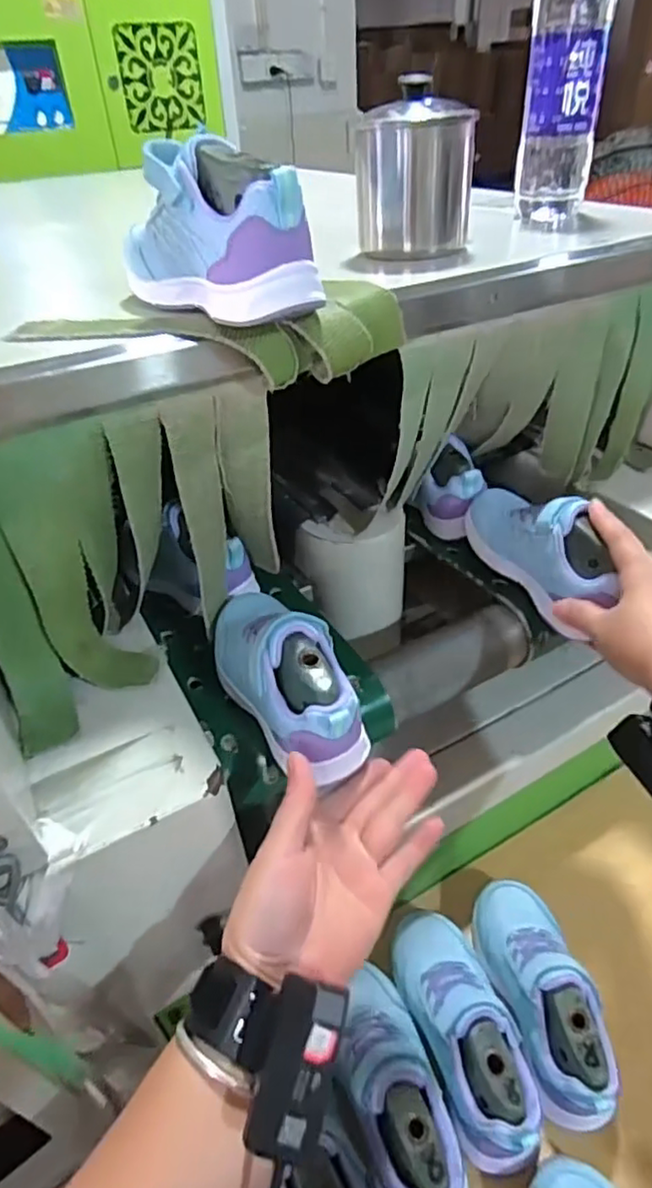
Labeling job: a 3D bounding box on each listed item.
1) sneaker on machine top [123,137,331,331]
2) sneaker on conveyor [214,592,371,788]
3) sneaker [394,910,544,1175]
[{"bbox_3d":[-0.066,-0.212,0.366,0.055,0.077,0.140,-30,47,-28],"label":"sneaker on machine top"},{"bbox_3d":[-0.033,0.049,0.440,0.061,0.079,0.162,-23,44,-22],"label":"sneaker on conveyor"},{"bbox_3d":[0.106,0.333,0.484,0.070,0.090,0.173,-13,29,-11],"label":"sneaker"}]

